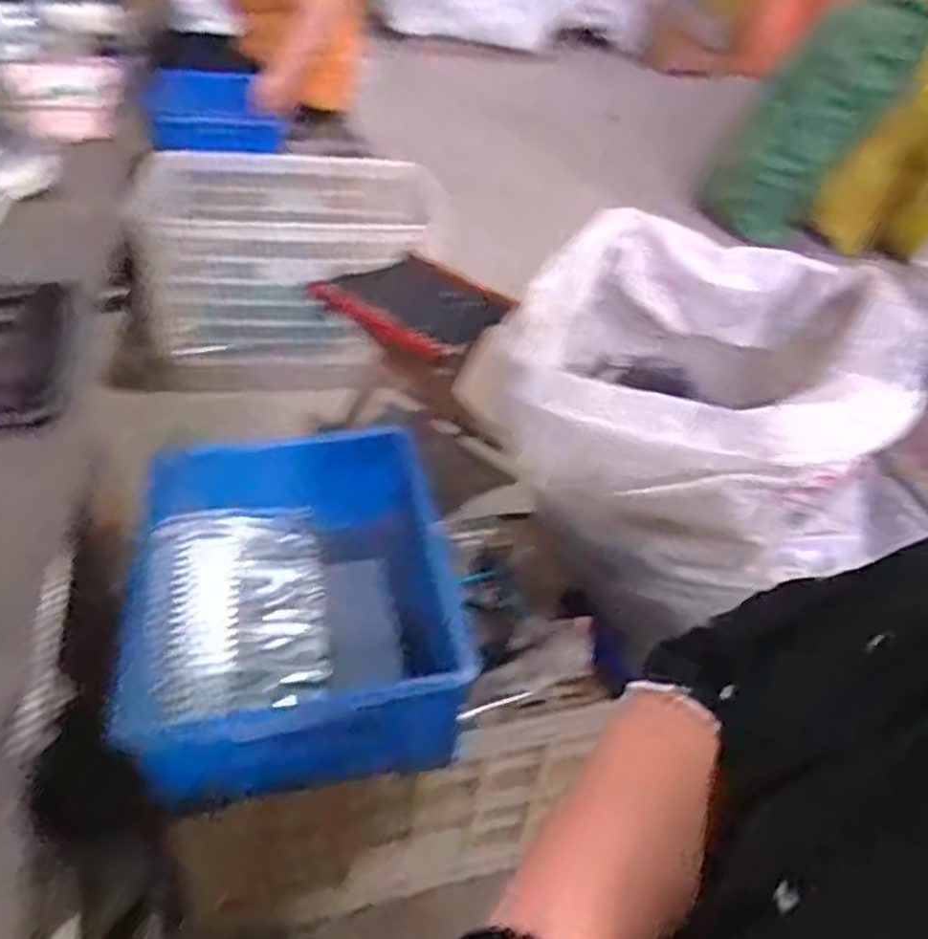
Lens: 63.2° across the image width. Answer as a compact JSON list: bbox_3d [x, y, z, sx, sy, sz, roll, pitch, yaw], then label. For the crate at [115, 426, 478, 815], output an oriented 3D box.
[{"bbox_3d":[-0.157,0.121,0.704,0.277,0.139,0.337,-1,39,-10],"label":"crate"}]

